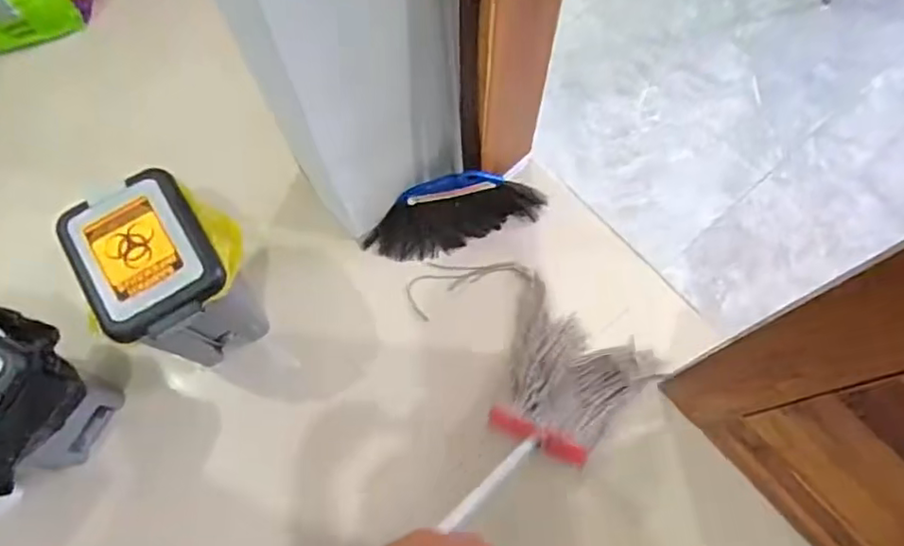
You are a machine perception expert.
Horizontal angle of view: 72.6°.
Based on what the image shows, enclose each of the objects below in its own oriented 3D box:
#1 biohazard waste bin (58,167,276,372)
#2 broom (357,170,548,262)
[{"bbox_3d":[-0.460,0.003,1.101,0.212,0.367,0.232,-36,74,-12],"label":"biohazard waste bin"},{"bbox_3d":[0.007,-0.129,1.260,0.359,0.114,0.124,-19,72,-7],"label":"broom"}]

